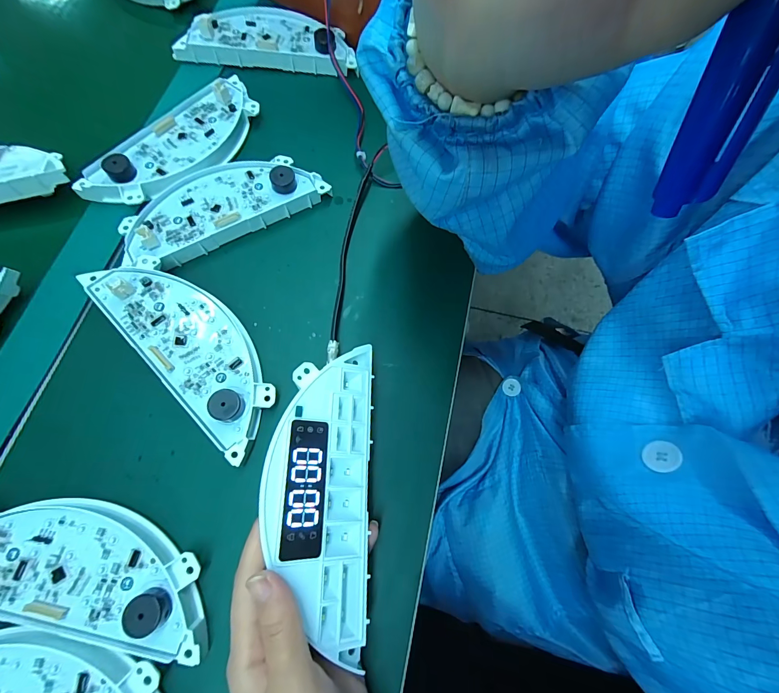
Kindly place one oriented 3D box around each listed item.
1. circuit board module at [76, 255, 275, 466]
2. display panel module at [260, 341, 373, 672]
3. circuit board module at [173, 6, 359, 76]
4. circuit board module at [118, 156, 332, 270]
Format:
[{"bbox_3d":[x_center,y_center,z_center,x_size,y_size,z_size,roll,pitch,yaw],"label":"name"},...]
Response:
[{"bbox_3d":[-0.143,-0.003,0.261,0.061,0.029,0.170,-42,77,-15],"label":"circuit board module"},{"bbox_3d":[-0.040,0.082,0.216,0.070,0.014,0.169,17,65,-28],"label":"display panel module"},{"bbox_3d":[-0.122,-0.317,0.367,0.176,0.031,0.062,4,71,0],"label":"circuit board module"},{"bbox_3d":[-0.144,-0.123,0.306,0.163,0.031,0.069,-33,75,-12],"label":"circuit board module"}]

